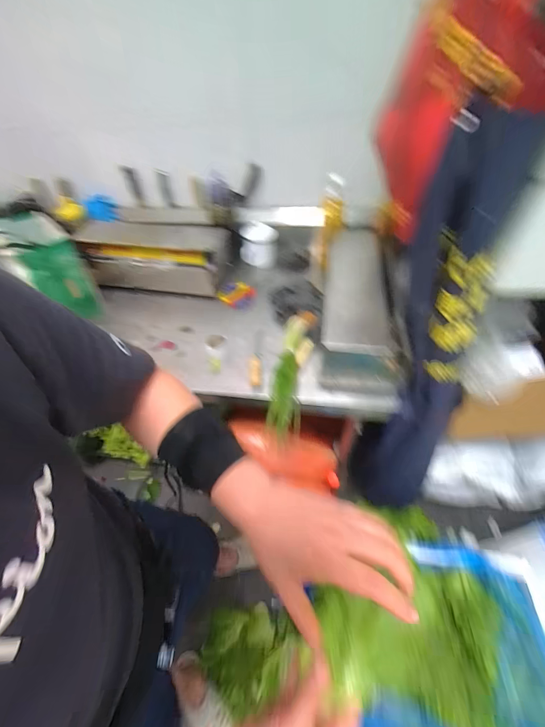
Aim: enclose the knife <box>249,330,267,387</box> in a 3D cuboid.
[{"bbox_3d":[-0.039,-0.017,0.806,0.035,0.009,0.181,-1,50,6],"label":"knife"}]

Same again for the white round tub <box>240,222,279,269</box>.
[{"bbox_3d":[-0.043,-0.409,1.055,0.121,0.103,0.121,-1,50,6],"label":"white round tub"}]

